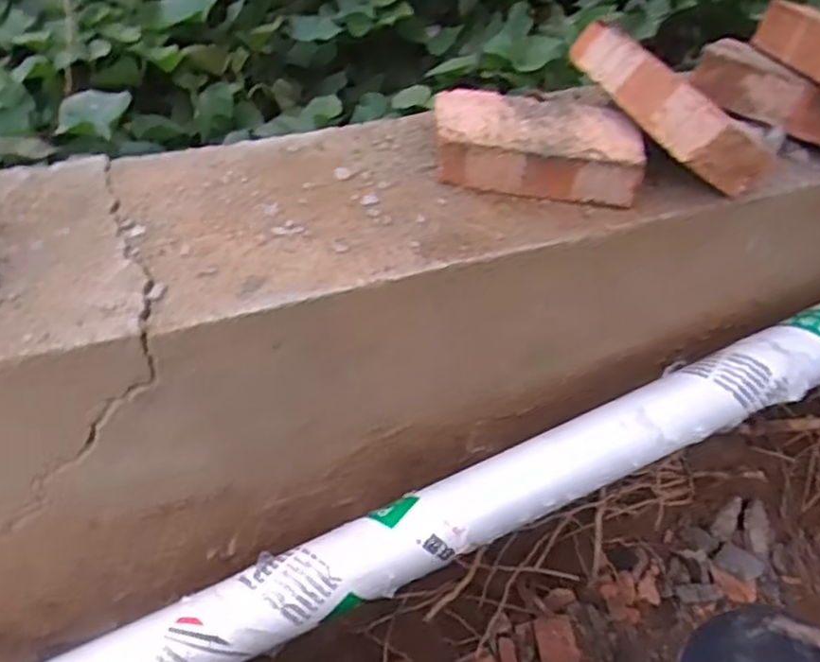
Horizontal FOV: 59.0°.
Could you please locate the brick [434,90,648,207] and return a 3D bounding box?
[{"bbox_3d":[0.118,-0.182,0.718,0.206,0.062,0.112,8,44,3],"label":"brick"}]

